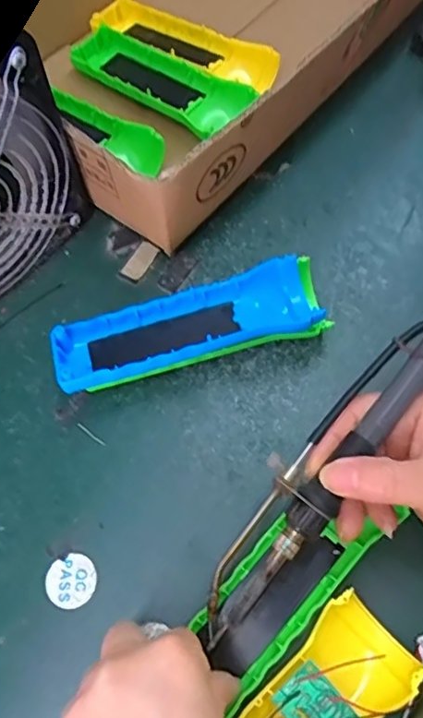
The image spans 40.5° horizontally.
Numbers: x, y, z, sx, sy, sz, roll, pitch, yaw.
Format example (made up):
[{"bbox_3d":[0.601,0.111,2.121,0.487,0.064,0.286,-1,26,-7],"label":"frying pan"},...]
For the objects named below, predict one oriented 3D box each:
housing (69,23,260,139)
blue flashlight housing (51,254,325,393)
[{"bbox_3d":[-0.040,-0.205,0.432,0.157,0.034,0.051,38,72,16],"label":"housing"},{"bbox_3d":[-0.012,-0.017,0.351,0.163,0.039,0.052,-17,67,-7],"label":"blue flashlight housing"}]

